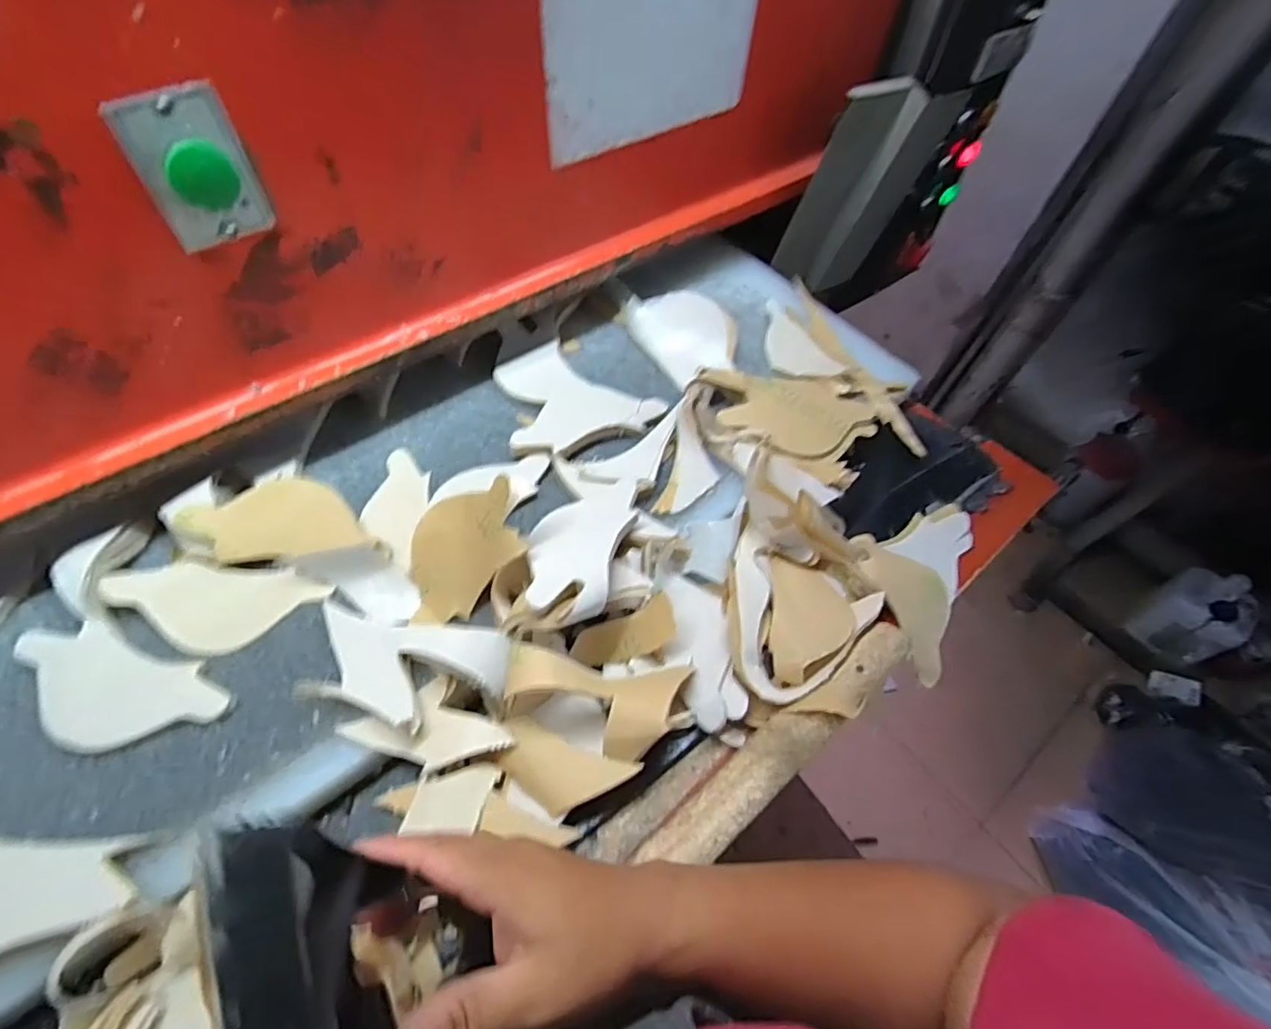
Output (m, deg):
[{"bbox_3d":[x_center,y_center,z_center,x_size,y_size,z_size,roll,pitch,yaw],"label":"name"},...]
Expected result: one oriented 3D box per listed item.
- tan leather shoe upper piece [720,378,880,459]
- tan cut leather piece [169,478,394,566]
[{"bbox_3d":[0.176,-0.112,0.645,0.134,0.013,0.126,32,59,16],"label":"tan leather shoe upper piece"},{"bbox_3d":[-0.305,0.004,0.516,0.161,0.015,0.071,0,75,-17],"label":"tan cut leather piece"}]

